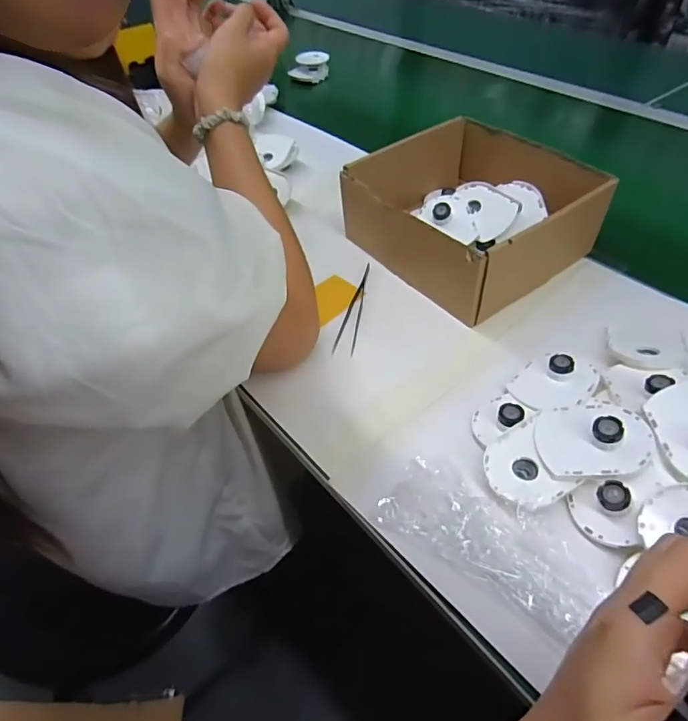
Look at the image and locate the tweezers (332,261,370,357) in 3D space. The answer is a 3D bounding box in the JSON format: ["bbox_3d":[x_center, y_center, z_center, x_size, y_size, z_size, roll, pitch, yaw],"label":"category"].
[{"bbox_3d":[0.010,-0.056,0.508,0.019,0.005,0.134,6,48,8],"label":"tweezers"}]

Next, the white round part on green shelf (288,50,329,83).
[{"bbox_3d":[-0.066,-0.563,0.953,0.065,0.043,0.059,6,48,8],"label":"white round part on green shelf"}]

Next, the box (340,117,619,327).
[{"bbox_3d":[0.135,-0.162,0.538,0.207,0.085,0.214,-28,52,-22],"label":"box"}]

